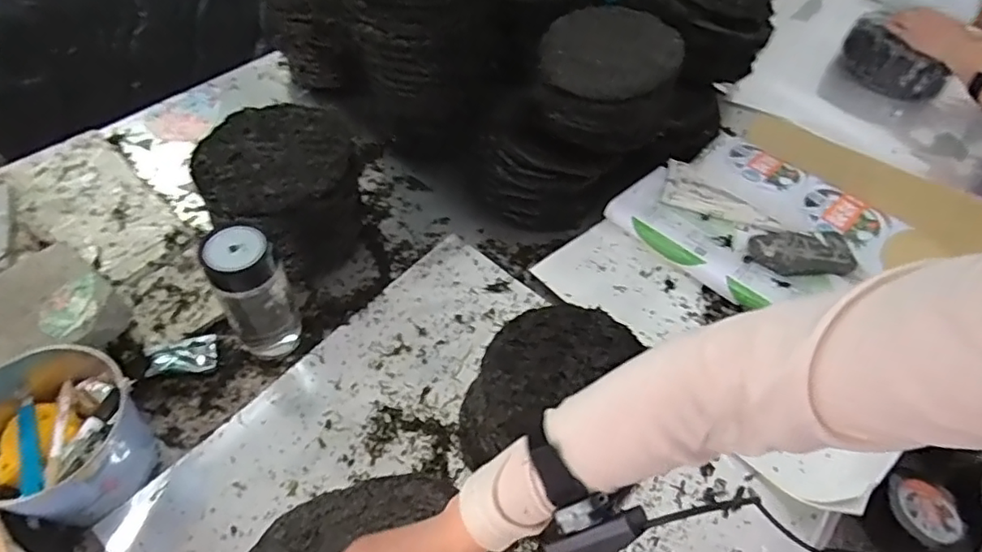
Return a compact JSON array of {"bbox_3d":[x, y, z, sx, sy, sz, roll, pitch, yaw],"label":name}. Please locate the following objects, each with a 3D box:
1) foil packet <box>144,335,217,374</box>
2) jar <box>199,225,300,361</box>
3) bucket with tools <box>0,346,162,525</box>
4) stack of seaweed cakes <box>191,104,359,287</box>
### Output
[{"bbox_3d":[-0.377,0.096,0.712,0.078,0.013,0.047,-6,46,-27],"label":"foil packet"},{"bbox_3d":[-0.271,0.020,0.672,0.071,0.178,0.060,-19,58,-18],"label":"jar"},{"bbox_3d":[-0.433,0.163,0.585,0.144,0.126,0.151,2,54,-3],"label":"bucket with tools"},{"bbox_3d":[-0.282,-0.115,0.793,0.192,0.145,0.198,-7,55,-10],"label":"stack of seaweed cakes"}]

